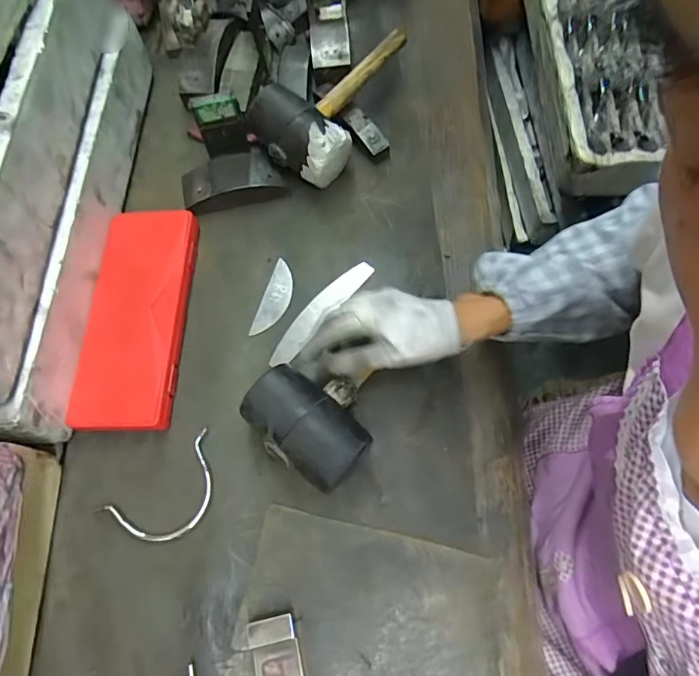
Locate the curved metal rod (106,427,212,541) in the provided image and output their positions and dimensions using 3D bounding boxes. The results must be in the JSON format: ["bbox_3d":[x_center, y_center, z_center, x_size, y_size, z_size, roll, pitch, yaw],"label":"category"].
[{"bbox_3d":[-0.165,0.147,0.464,0.112,0.011,0.067,-39,70,-13],"label":"curved metal rod"}]

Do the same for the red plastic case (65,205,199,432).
[{"bbox_3d":[-0.228,-0.024,0.528,0.100,0.033,0.243,0,67,3],"label":"red plastic case"}]

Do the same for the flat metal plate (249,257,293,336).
[{"bbox_3d":[-0.082,-0.045,0.553,0.031,0.005,0.095,15,67,10],"label":"flat metal plate"}]

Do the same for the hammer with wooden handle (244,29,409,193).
[{"bbox_3d":[-0.021,-0.302,0.610,0.113,0.085,0.236,24,70,13],"label":"hammer with wooden handle"}]

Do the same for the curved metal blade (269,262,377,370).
[{"bbox_3d":[-0.032,-0.030,0.539,0.026,0.006,0.153,38,74,17],"label":"curved metal blade"}]

